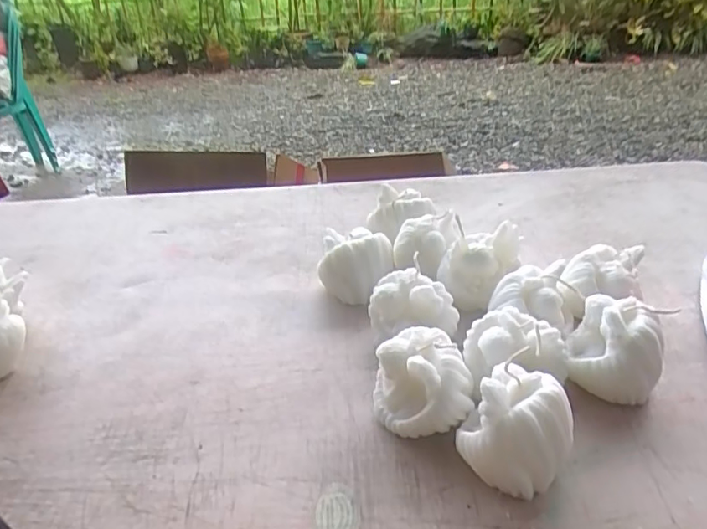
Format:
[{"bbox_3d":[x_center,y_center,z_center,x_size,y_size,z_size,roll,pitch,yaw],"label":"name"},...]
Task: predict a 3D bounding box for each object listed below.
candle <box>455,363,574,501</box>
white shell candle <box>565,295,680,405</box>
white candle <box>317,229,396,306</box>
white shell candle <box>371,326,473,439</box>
[{"bbox_3d":[0.095,0.097,0.325,0.059,0.058,0.053,24,40,38],"label":"candle"},{"bbox_3d":[0.180,0.057,0.380,0.061,0.056,0.055,14,34,27],"label":"white shell candle"},{"bbox_3d":[0.003,0.002,0.504,0.063,0.057,0.048,8,32,18],"label":"white candle"},{"bbox_3d":[0.044,0.075,0.362,0.061,0.054,0.053,-5,30,-3],"label":"white shell candle"}]

